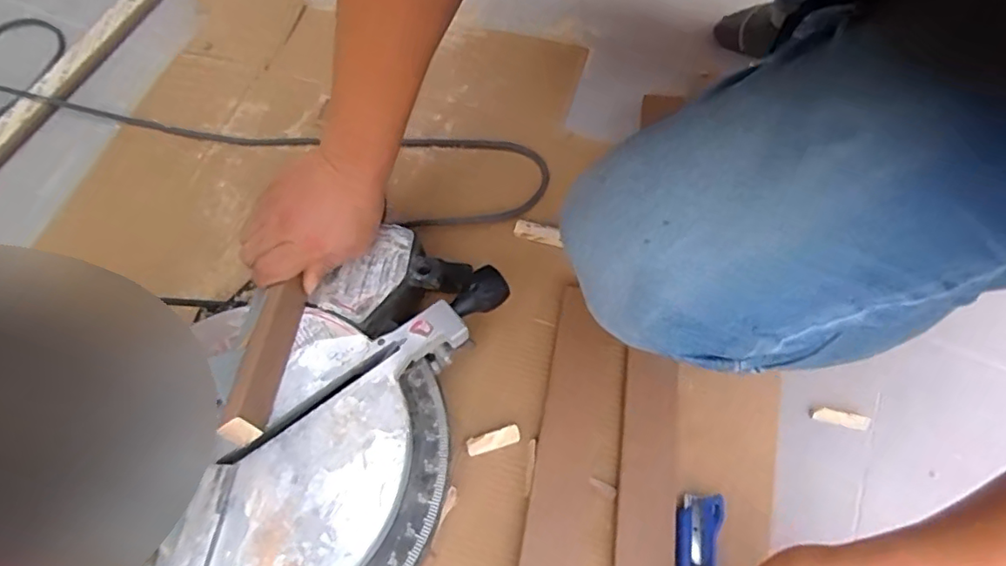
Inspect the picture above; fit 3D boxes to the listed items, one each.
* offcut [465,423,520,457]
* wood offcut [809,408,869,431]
[{"bbox_3d":[-0.009,0.148,0.551,0.050,0.008,0.016,-16,63,-8],"label":"offcut"},{"bbox_3d":[0.322,0.128,0.560,0.053,0.004,0.014,13,63,8],"label":"wood offcut"}]

